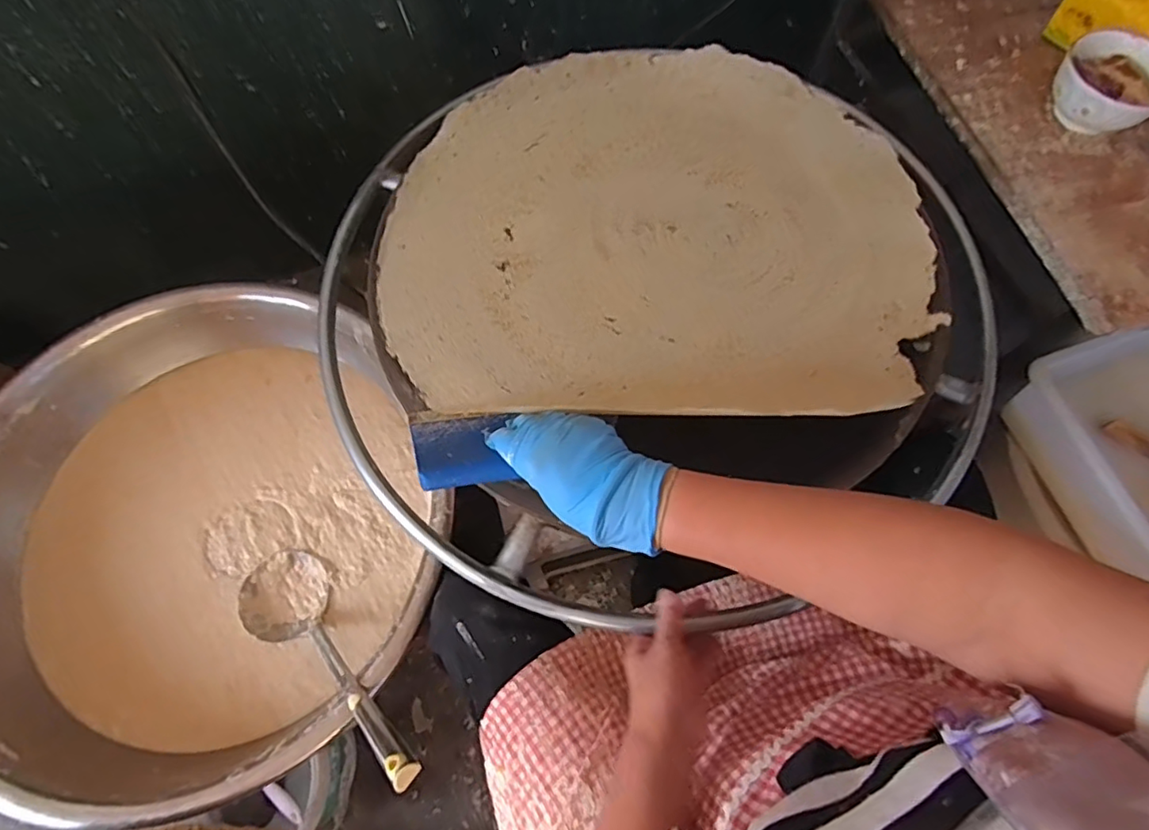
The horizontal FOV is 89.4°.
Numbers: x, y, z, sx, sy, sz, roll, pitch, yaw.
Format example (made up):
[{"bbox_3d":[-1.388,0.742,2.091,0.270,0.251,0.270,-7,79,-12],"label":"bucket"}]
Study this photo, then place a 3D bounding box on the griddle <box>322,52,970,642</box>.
[{"bbox_3d":[0.063,-0.134,0.606,0.640,0.075,0.644,0,68,0],"label":"griddle"}]

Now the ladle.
[{"bbox_3d":[-0.273,0.267,0.625,0.107,0.069,0.377,-48,39,-16],"label":"ladle"}]

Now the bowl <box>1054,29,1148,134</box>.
[{"bbox_3d":[0.609,-0.377,0.674,0.115,0.063,0.120,0,68,0],"label":"bowl"}]

